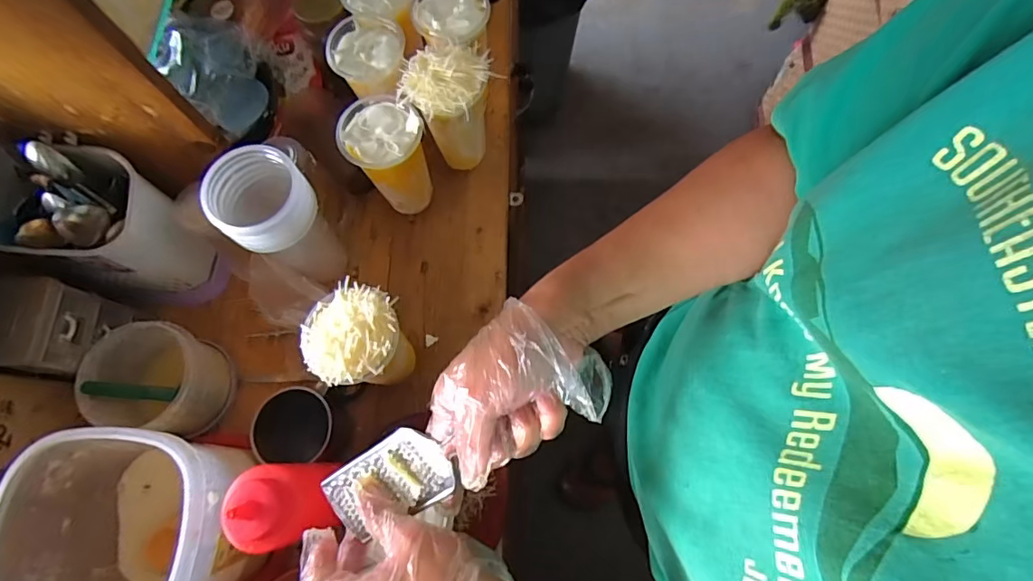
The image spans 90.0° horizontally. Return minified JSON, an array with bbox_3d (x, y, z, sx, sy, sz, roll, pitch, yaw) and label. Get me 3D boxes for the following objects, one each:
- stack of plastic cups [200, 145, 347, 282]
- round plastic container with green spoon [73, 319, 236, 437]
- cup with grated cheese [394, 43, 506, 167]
[{"bbox_3d":[-0.244,-0.072,0.565,0.095,0.177,0.099,40,77,12],"label":"stack of plastic cups"},{"bbox_3d":[-0.395,0.100,0.580,0.121,0.081,0.115,7,73,3],"label":"round plastic container with green spoon"},{"bbox_3d":[-0.078,-0.214,0.620,0.090,0.144,0.089,0,73,0],"label":"cup with grated cheese"}]

